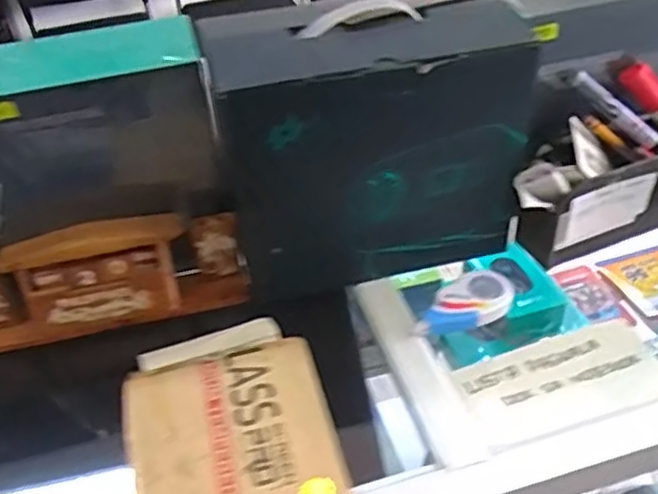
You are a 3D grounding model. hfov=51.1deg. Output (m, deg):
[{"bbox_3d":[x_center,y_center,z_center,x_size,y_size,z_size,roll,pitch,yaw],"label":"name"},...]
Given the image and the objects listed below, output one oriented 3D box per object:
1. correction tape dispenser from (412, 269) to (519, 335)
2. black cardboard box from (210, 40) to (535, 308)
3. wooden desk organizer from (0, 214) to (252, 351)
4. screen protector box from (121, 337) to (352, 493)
[{"bbox_3d":[0.111,0.048,0.568,0.093,0.015,0.044,-24,43,-20],"label":"correction tape dispenser"},{"bbox_3d":[0.043,-0.057,0.554,0.236,0.191,0.039,-10,40,-5],"label":"black cardboard box"},{"bbox_3d":[-0.201,0.023,0.583,0.236,0.086,0.067,-12,40,-8],"label":"wooden desk organizer"},{"bbox_3d":[-0.069,0.138,0.488,0.140,0.018,0.157,-14,40,-9],"label":"screen protector box"}]

